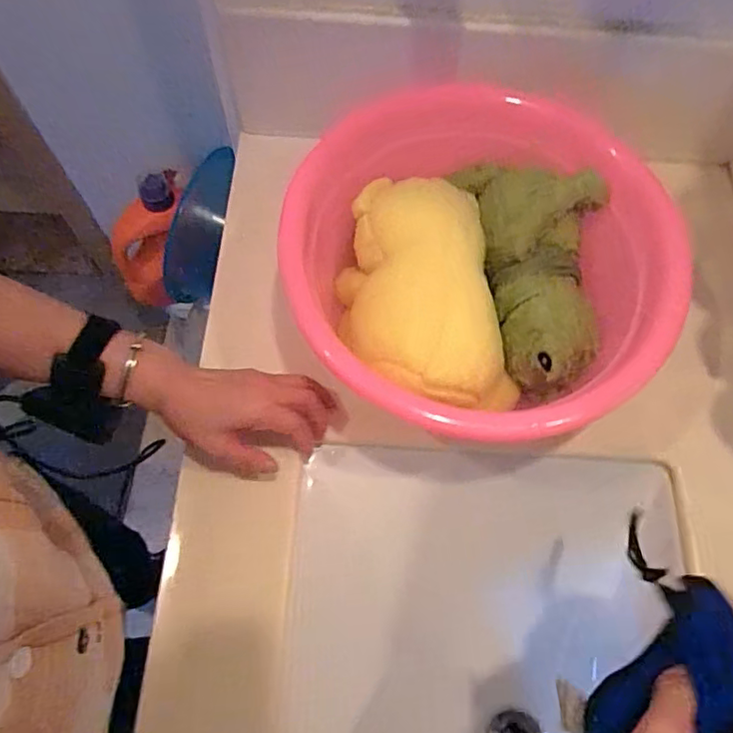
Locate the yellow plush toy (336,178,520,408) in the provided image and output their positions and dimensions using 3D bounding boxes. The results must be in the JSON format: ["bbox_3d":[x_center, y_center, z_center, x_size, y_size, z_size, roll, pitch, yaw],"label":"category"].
[{"bbox_3d":[0.042,-0.067,0.498,0.132,0.079,0.220,-9,67,-6],"label":"yellow plush toy"}]

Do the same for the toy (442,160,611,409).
[{"bbox_3d":[0.160,-0.092,0.502,0.109,0.070,0.229,-6,67,-5],"label":"toy"}]

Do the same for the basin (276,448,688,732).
[{"bbox_3d":[0.105,0.372,0.528,0.360,0.251,0.535,3,67,-1],"label":"basin"}]

